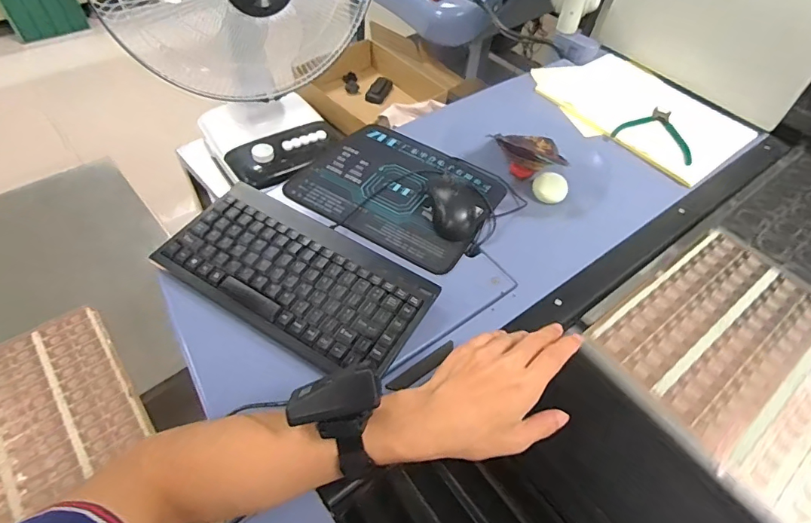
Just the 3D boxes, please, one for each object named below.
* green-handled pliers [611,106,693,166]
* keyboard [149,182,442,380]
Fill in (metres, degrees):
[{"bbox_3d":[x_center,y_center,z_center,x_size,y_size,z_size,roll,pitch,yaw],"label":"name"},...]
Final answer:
[{"bbox_3d":[0.428,-0.221,0.757,0.125,0.009,0.124,31,58,17],"label":"green-handled pliers"},{"bbox_3d":[-0.120,0.018,0.506,0.284,0.032,0.144,27,54,15],"label":"keyboard"}]

